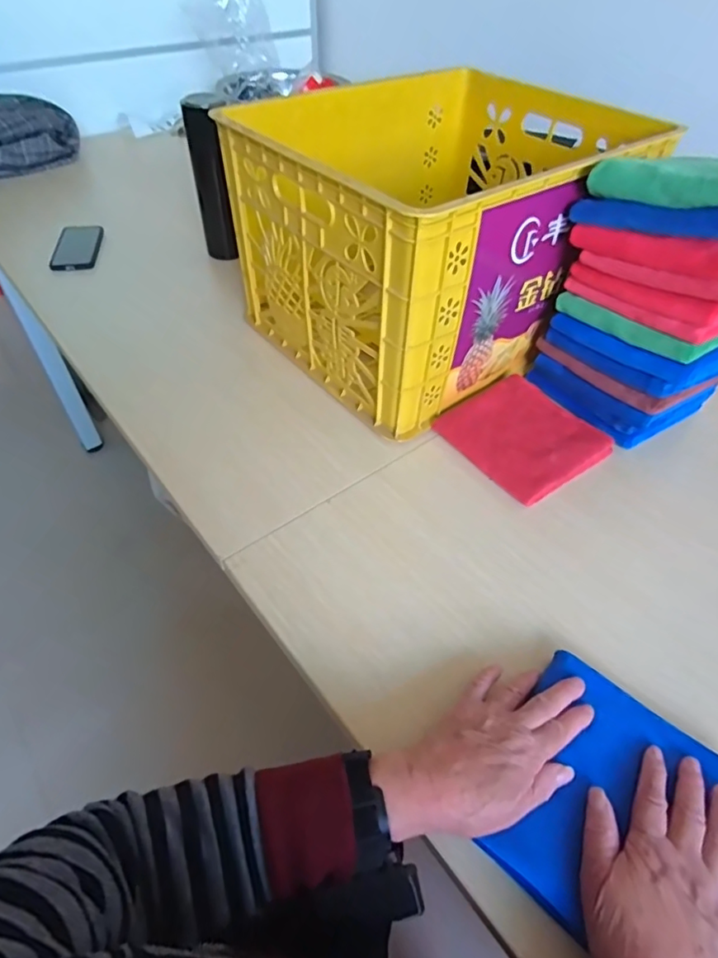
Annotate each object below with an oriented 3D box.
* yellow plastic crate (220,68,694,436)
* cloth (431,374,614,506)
[{"bbox_3d":[0.117,-0.364,0.767,0.499,0.265,0.417,-30,55,-26],"label":"yellow plastic crate"},{"bbox_3d":[0.203,-0.058,0.658,0.165,0.013,0.164,-28,54,-25],"label":"cloth"}]

